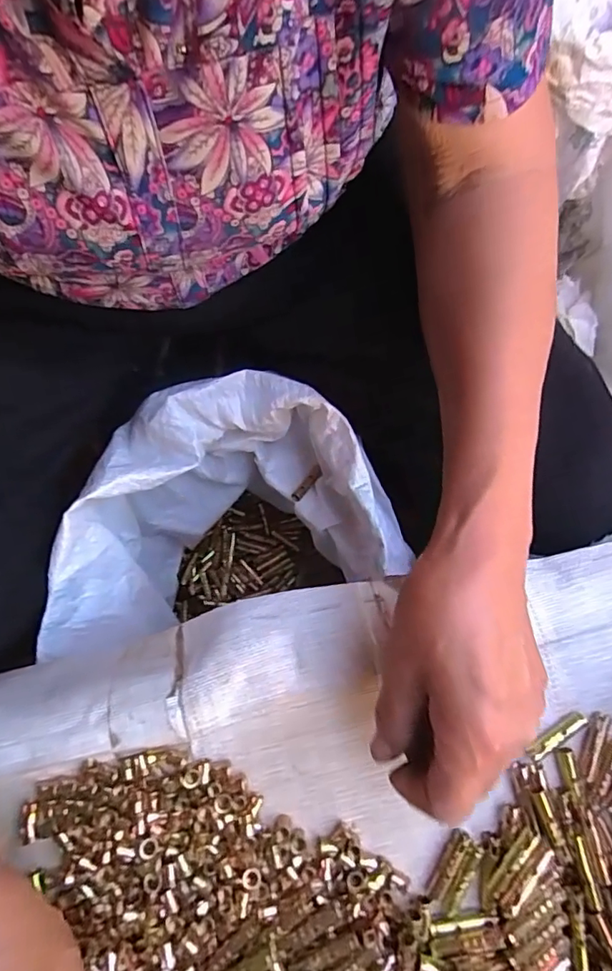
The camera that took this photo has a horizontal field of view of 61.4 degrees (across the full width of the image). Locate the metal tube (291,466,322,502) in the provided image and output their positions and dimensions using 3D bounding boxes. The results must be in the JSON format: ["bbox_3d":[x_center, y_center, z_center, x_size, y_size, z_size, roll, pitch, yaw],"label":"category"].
[{"bbox_3d":[0.001,-0.002,0.470,0.011,0.011,0.040,37,66,6],"label":"metal tube"}]

